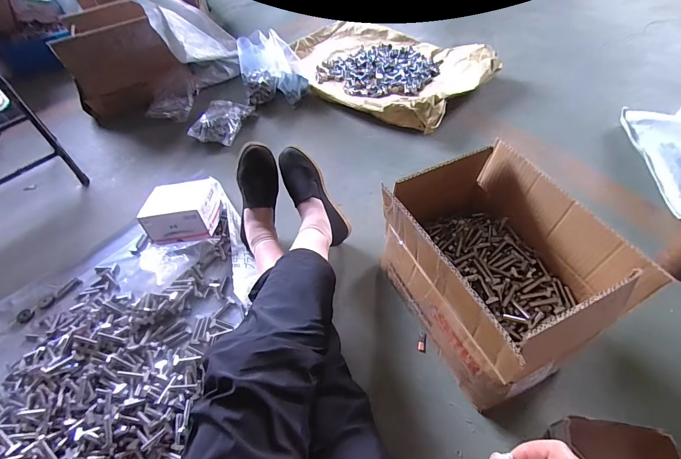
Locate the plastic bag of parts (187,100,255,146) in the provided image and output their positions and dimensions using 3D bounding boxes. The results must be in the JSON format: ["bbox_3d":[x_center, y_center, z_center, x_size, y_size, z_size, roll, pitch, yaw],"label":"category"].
[{"bbox_3d":[-0.383,-0.354,1.140,0.137,0.060,0.199,11,52,9],"label":"plastic bag of parts"}]

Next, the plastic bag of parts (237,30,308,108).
[{"bbox_3d":[-0.224,-0.534,1.183,0.214,0.184,0.137,0,51,1],"label":"plastic bag of parts"}]

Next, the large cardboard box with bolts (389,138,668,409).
[{"bbox_3d":[0.254,0.061,0.601,0.247,0.232,0.336,-24,54,-13],"label":"large cardboard box with bolts"}]

